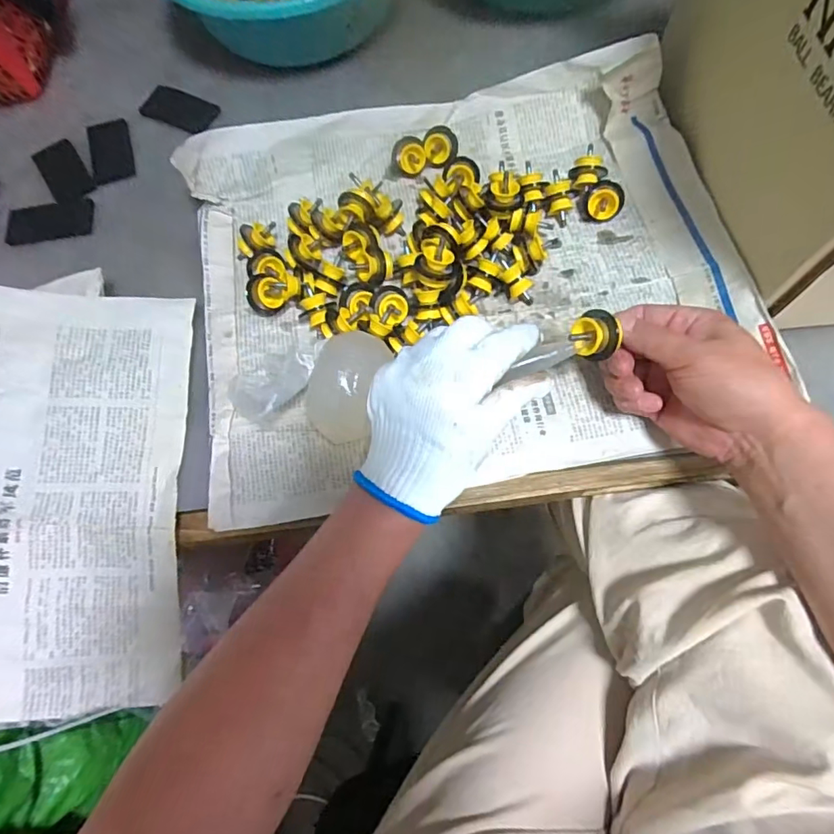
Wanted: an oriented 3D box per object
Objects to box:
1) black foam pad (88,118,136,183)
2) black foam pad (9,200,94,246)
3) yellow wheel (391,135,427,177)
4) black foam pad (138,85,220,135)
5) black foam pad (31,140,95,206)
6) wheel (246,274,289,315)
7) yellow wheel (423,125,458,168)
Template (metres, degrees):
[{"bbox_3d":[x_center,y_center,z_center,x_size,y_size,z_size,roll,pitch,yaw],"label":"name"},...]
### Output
[{"bbox_3d":[-0.319,-0.279,0.525,0.040,0.009,0.082,-17,70,-3],"label":"black foam pad"},{"bbox_3d":[-0.359,-0.190,0.492,0.079,0.008,0.042,-13,70,-1],"label":"black foam pad"},{"bbox_3d":[-0.008,-0.247,0.477,0.032,0.033,0.016,-6,26,-5],"label":"yellow wheel"},{"bbox_3d":[-0.251,-0.327,0.533,0.093,0.007,0.046,28,74,13],"label":"black foam pad"},{"bbox_3d":[-0.361,-0.250,0.513,0.041,0.006,0.084,-32,71,-8],"label":"black foam pad"},{"bbox_3d":[-0.128,-0.104,0.428,0.034,0.014,0.034,-40,115,13],"label":"wheel"},{"bbox_3d":[0.023,-0.257,0.476,0.034,0.016,0.034,-2,107,-8],"label":"yellow wheel"}]

